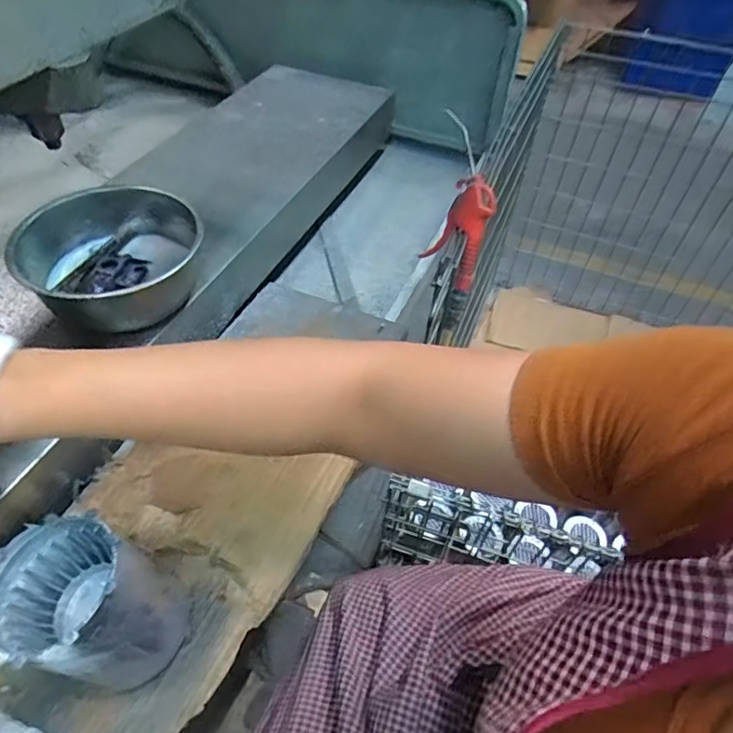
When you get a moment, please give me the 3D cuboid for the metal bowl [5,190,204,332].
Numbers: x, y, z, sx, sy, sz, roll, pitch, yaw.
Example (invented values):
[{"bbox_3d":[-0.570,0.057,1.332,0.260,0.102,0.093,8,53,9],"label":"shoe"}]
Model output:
[{"bbox_3d":[-0.274,-0.119,0.600,0.165,0.080,0.170,2,50,-2],"label":"metal bowl"}]

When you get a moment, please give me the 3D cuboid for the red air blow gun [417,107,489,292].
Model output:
[{"bbox_3d":[0.110,-0.156,0.684,0.078,0.151,0.047,14,50,7],"label":"red air blow gun"}]

